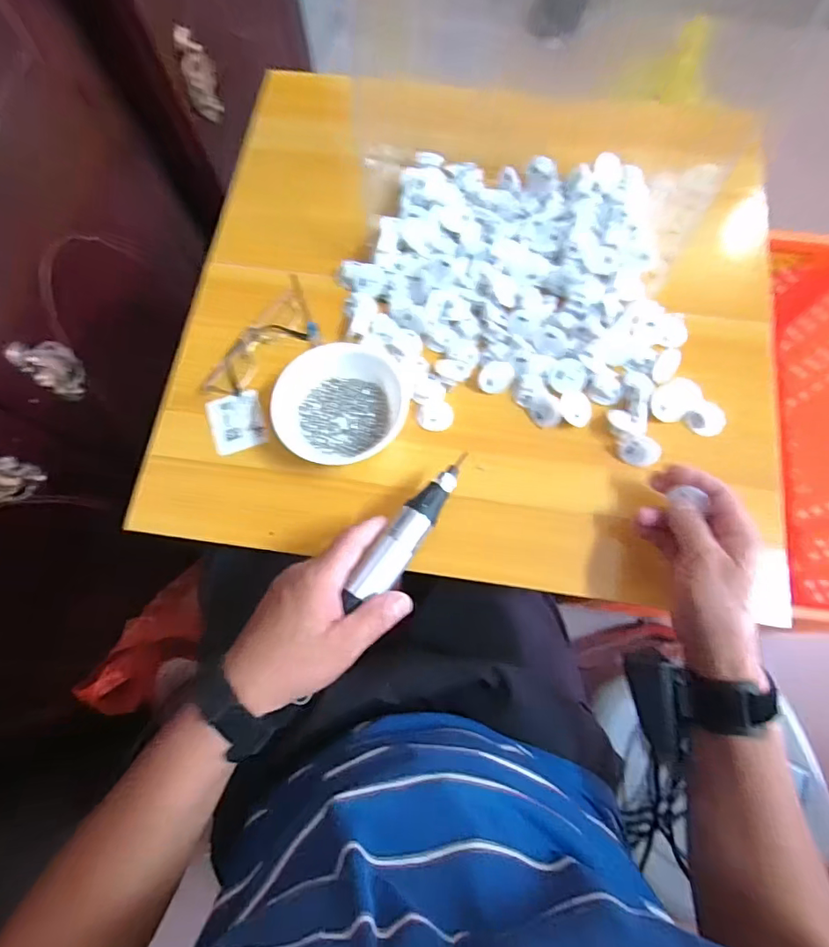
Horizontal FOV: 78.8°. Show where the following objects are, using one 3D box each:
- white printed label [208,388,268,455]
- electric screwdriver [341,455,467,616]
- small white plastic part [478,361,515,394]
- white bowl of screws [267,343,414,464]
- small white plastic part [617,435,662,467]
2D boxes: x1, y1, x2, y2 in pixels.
[{"bbox_3d":[-0.176,-0.051,0.501,0.051,0.005,0.061,-18,74,-5],"label":"white printed label"},{"bbox_3d":[-0.003,0.044,0.401,0.030,0.022,0.149,34,69,9],"label":"electric screwdriver"},{"bbox_3d":[0.079,-0.093,0.489,0.033,0.004,0.030,2,101,-2],"label":"small white plastic part"},{"bbox_3d":[-0.067,-0.066,0.472,0.120,0.044,0.110,0,73,0],"label":"white bowl of screws"},{"bbox_3d":[0.208,-0.022,0.468,0.026,0.018,0.034,-43,78,-11],"label":"small white plastic part"}]

